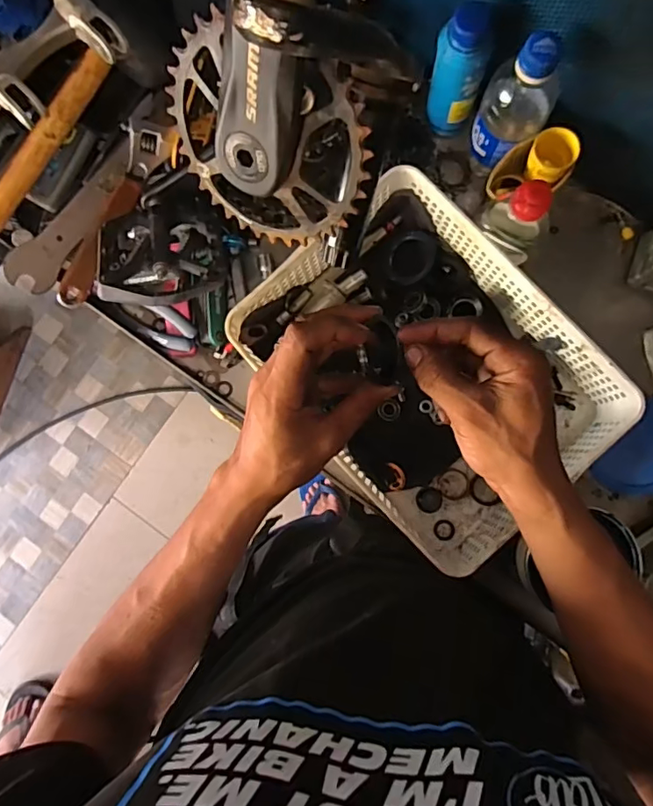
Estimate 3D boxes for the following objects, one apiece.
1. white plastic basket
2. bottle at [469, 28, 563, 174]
[{"bbox_3d":[0.099,-0.036,0.525,0.256,0.080,0.328,-40,86,0],"label":"white plastic basket"},{"bbox_3d":[0.174,-0.271,0.486,0.061,0.154,0.059,28,88,4],"label":"bottle"}]

